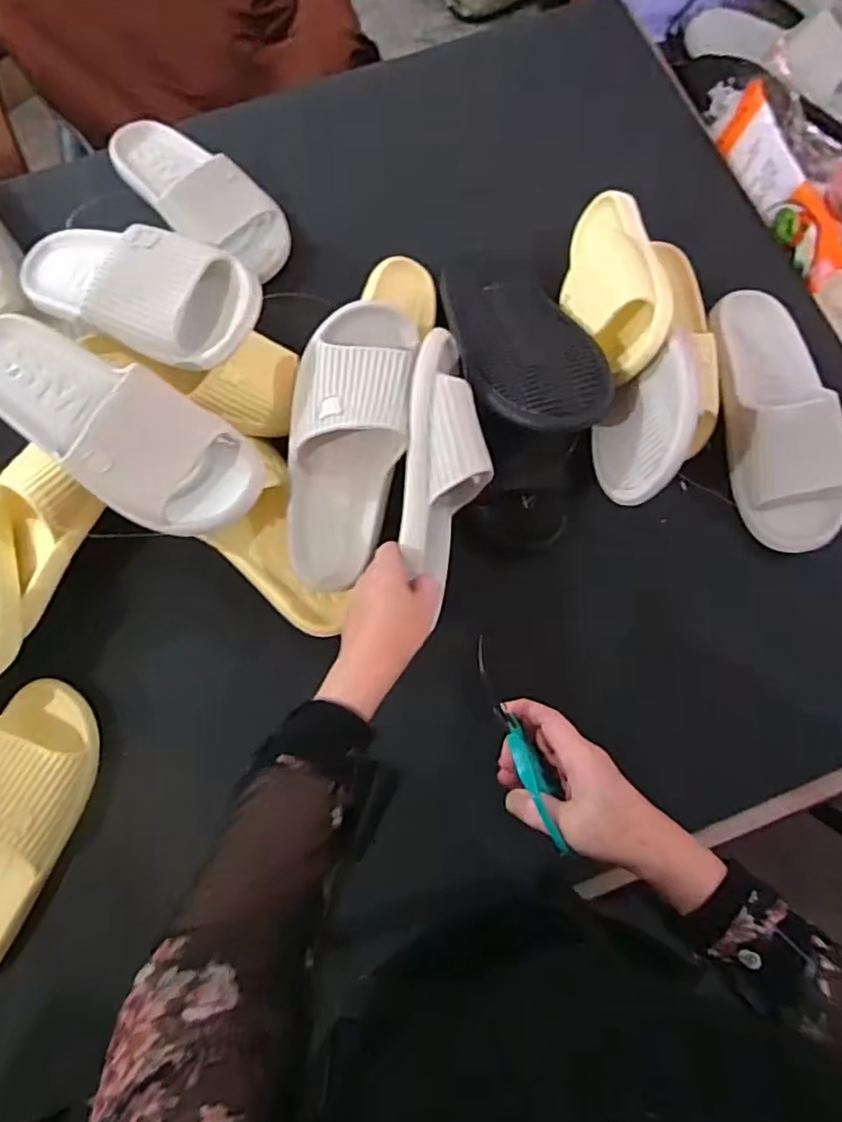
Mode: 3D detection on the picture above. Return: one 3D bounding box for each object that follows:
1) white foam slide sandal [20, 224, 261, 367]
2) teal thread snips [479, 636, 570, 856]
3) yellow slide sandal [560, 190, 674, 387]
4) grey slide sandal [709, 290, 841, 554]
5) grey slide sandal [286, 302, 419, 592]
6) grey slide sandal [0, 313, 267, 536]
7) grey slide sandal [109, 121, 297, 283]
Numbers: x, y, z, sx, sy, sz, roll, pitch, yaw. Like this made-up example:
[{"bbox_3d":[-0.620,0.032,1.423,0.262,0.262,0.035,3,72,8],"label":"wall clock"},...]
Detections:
[{"bbox_3d":[-0.278,-0.252,0.577,0.286,0.067,0.107,19,77,20],"label":"white foam slide sandal"},{"bbox_3d":[0.073,0.129,0.466,0.026,0.051,0.156,-21,62,-3],"label":"teal thread snips"},{"bbox_3d":[0.199,-0.280,0.654,0.095,0.072,0.259,-19,52,27],"label":"yellow slide sandal"},{"bbox_3d":[0.361,-0.150,0.635,0.105,0.065,0.275,-8,76,0],"label":"grey slide sandal"},{"bbox_3d":[-0.067,-0.103,0.568,0.103,0.059,0.254,11,95,4],"label":"grey slide sandal"},{"bbox_3d":[-0.270,-0.119,0.540,0.272,0.070,0.110,31,79,9],"label":"grey slide sandal"},{"bbox_3d":[-0.256,-0.427,0.721,0.263,0.066,0.104,40,81,10],"label":"grey slide sandal"}]

